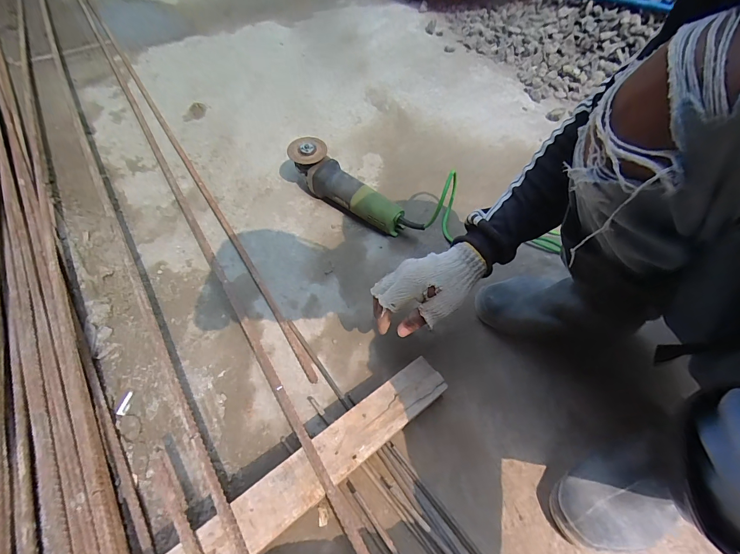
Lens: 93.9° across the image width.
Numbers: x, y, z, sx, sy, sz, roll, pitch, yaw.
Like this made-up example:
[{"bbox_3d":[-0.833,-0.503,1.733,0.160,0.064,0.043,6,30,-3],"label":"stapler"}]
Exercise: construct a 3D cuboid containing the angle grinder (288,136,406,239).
[{"bbox_3d":[-0.052,-0.183,0.719,0.278,0.079,0.064,38,63,6],"label":"angle grinder"}]

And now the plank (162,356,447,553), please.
[{"bbox_3d":[-0.092,0.247,0.402,0.482,0.034,0.063,-33,64,-20],"label":"plank"}]

